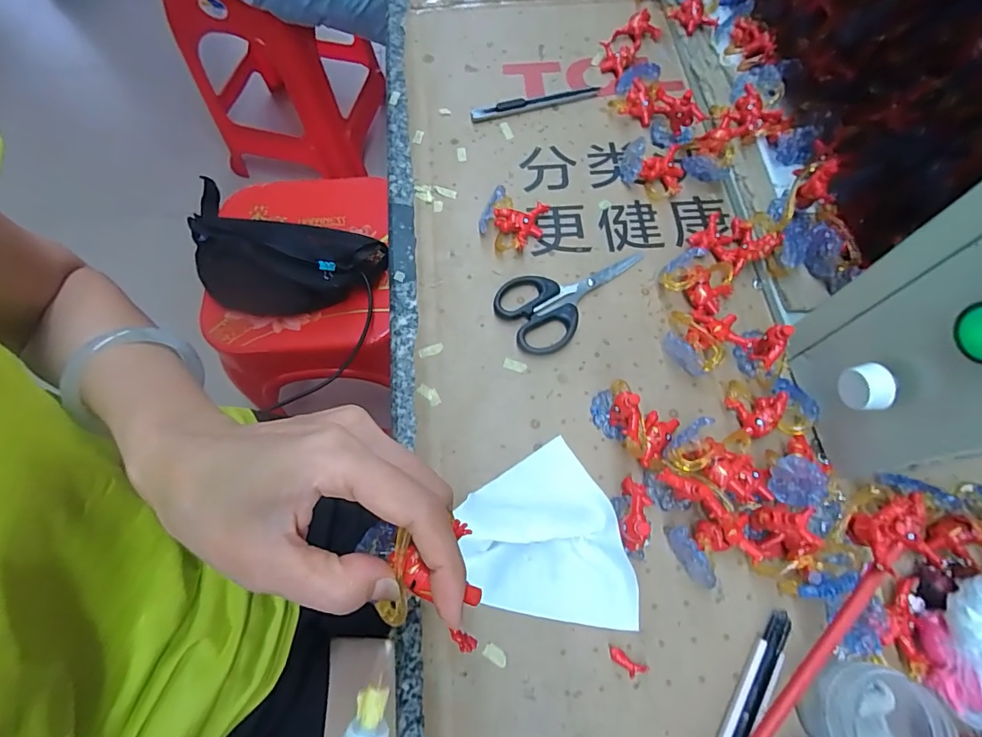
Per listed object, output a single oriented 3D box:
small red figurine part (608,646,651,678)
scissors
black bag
[{"bbox_3d":[0.080,0.173,0.272,0.025,0.006,0.010,27,72,12],"label":"small red figurine part"},{"bbox_3d":[0.058,-0.065,0.367,0.122,0.009,0.065,-43,73,-14],"label":"scissors"},{"bbox_3d":[-0.274,-0.144,0.626,0.261,0.101,0.126,14,69,6],"label":"black bag"}]

